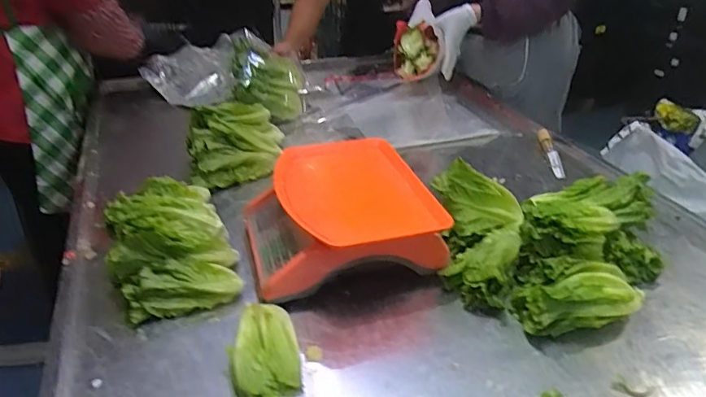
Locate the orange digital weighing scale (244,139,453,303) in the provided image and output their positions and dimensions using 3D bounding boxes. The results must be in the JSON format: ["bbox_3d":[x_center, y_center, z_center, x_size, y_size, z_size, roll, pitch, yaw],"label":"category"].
[{"bbox_3d":[-0.023,0.021,0.840,0.285,0.143,0.276,-8,33,-15],"label":"orange digital weighing scale"}]

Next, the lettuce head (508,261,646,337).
[{"bbox_3d":[0.325,0.147,0.739,0.179,0.073,0.086,-8,33,-15],"label":"lettuce head"}]

